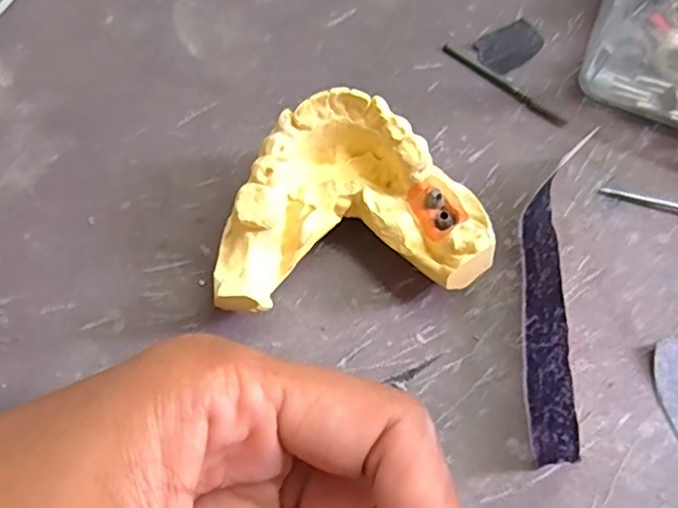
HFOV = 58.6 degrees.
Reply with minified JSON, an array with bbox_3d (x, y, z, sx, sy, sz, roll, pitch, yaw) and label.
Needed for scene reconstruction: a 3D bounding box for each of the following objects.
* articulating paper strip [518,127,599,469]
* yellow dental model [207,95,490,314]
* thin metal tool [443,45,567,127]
[{"bbox_3d":[0.064,0.007,0.172,0.019,0.016,0.100,6,69,0],"label":"articulating paper strip"},{"bbox_3d":[0.001,-0.011,0.166,0.069,0.034,0.051,-10,69,-6],"label":"yellow dental model"},{"bbox_3d":[0.056,-0.058,0.204,0.048,0.004,0.004,38,72,12],"label":"thin metal tool"}]

